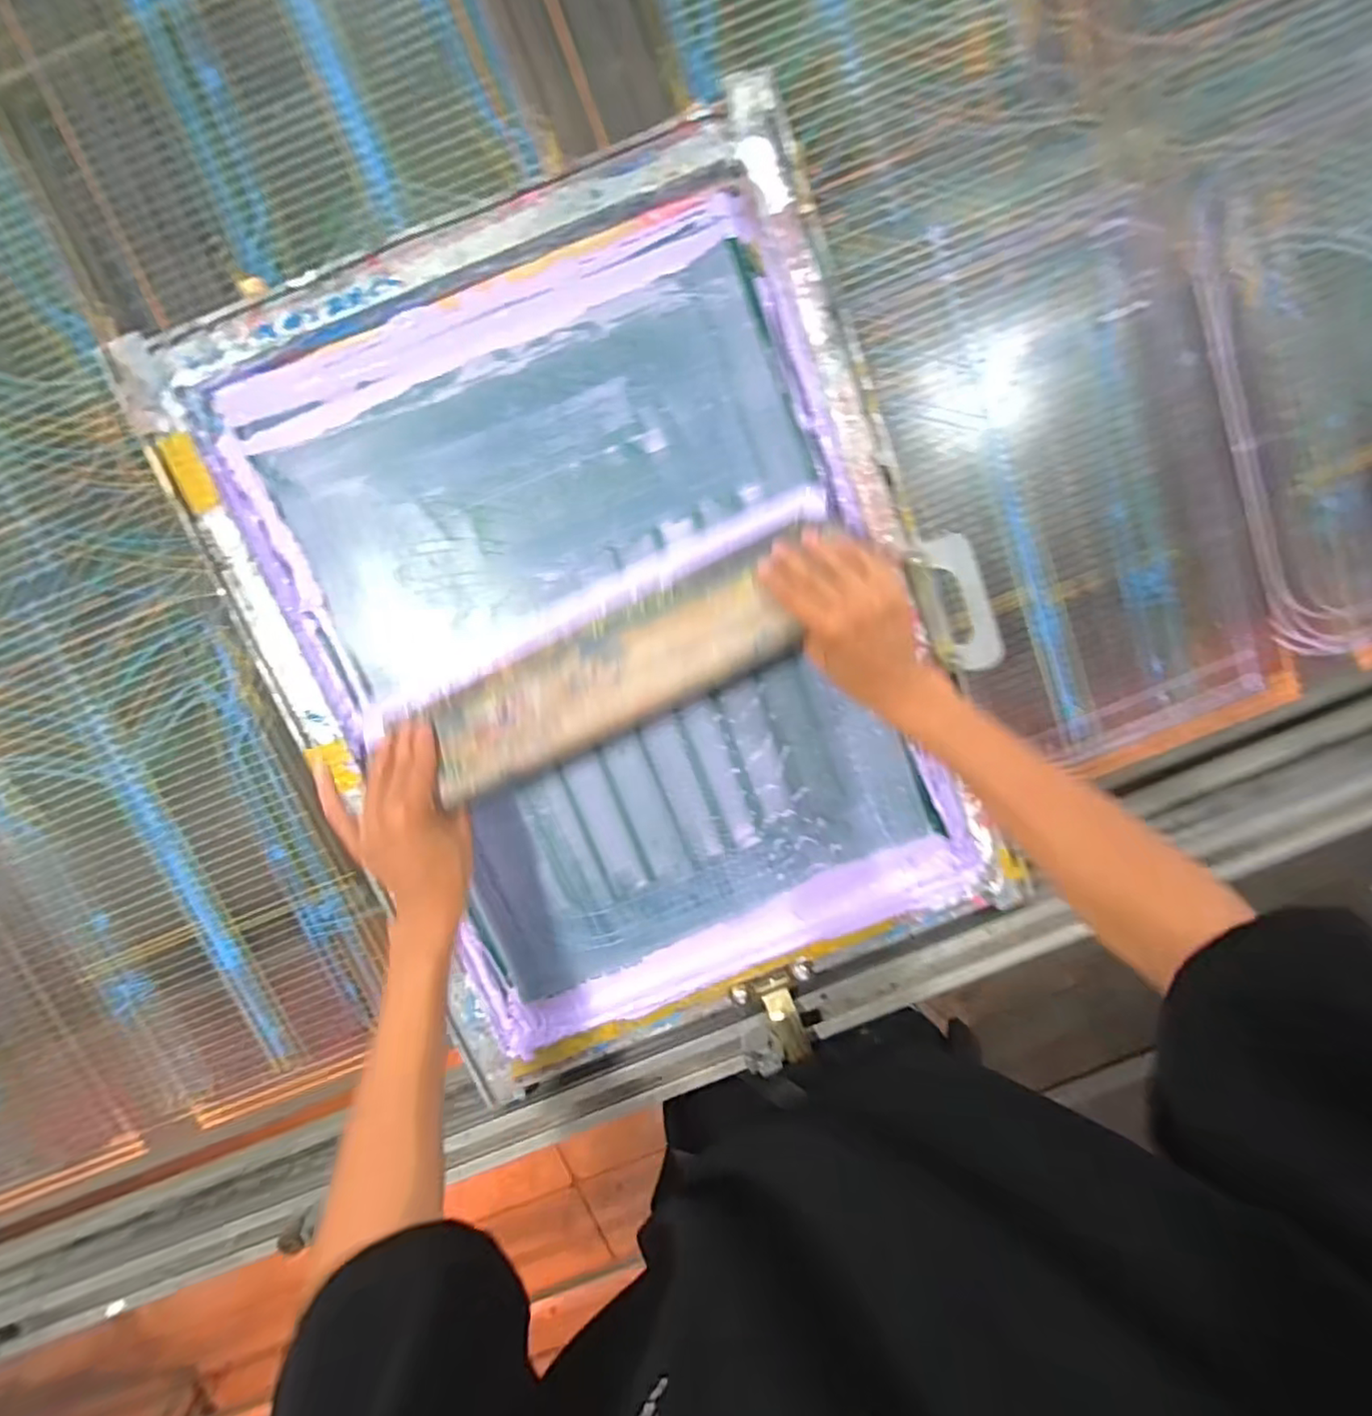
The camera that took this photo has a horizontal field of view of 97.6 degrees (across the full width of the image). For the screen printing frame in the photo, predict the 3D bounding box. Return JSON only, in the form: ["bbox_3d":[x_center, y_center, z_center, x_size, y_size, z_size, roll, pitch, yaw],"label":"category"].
[{"bbox_3d":[-0.065,-0.056,0.554,0.547,0.059,0.733,-21,102,9],"label":"screen printing frame"}]

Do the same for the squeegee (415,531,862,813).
[{"bbox_3d":[-0.047,-0.041,0.518,0.347,0.030,0.128,-26,59,1],"label":"squeegee"}]

